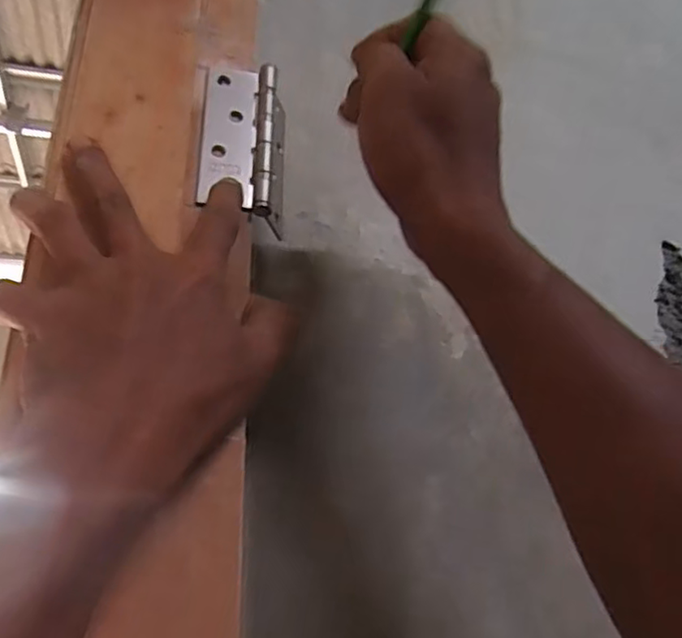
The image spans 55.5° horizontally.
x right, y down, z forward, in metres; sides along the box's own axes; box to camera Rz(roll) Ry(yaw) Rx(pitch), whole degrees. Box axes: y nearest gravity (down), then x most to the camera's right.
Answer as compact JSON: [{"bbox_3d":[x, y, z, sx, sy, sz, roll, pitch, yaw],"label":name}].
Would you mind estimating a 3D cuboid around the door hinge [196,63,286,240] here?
[{"bbox_3d":[-0.057,-0.098,0.387,0.044,0.104,0.040,-1,-26,-2],"label":"door hinge"}]

